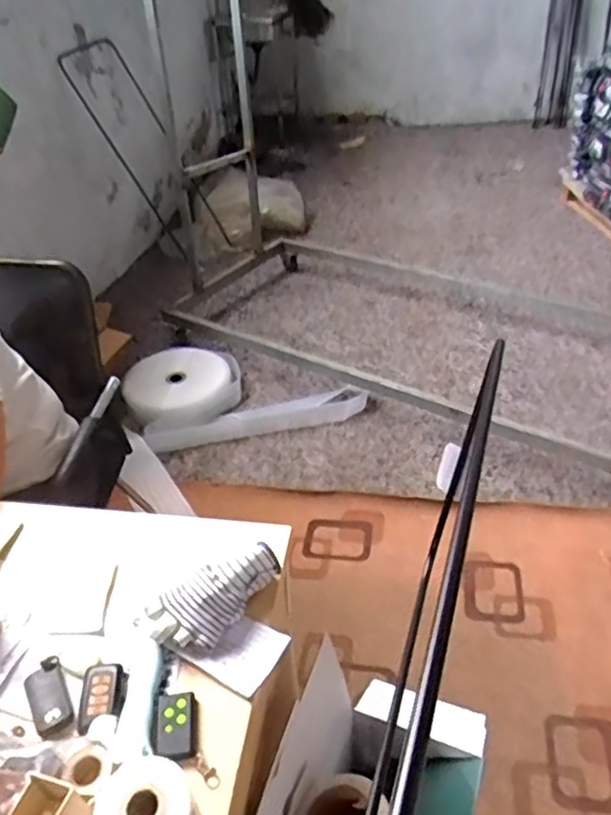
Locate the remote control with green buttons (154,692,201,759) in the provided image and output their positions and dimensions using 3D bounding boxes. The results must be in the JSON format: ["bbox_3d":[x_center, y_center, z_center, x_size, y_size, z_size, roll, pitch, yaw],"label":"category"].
[{"bbox_3d":[-0.125,0.312,0.635,0.038,0.016,0.064,-6,38,-1],"label":"remote control with green buttons"}]

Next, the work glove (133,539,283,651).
[{"bbox_3d":[-0.099,0.212,0.715,0.157,0.047,0.078,-22,41,-21],"label":"work glove"}]

